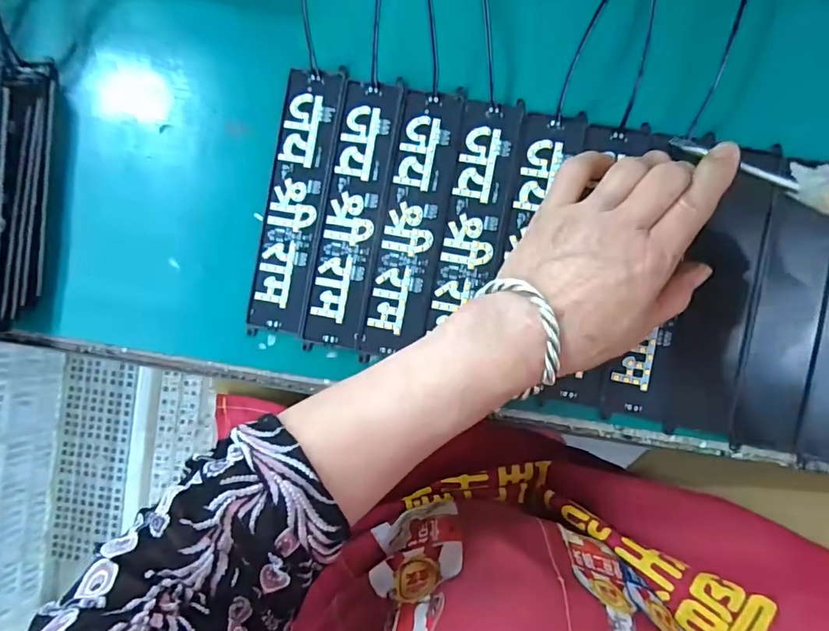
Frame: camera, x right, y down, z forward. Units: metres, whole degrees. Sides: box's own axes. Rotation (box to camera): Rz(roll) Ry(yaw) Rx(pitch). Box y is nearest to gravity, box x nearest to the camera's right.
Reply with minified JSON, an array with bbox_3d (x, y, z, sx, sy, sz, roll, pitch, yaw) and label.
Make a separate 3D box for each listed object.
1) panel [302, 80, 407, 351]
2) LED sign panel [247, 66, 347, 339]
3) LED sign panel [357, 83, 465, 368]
[{"bbox_3d":[-0.040,-0.065,0.315,0.038,0.004,0.170,11,90,6],"label":"panel"},{"bbox_3d":[-0.077,-0.074,0.319,0.038,0.004,0.171,10,90,6],"label":"LED sign panel"},{"bbox_3d":[-0.002,-0.057,0.311,0.040,0.004,0.170,10,90,6],"label":"LED sign panel"}]

